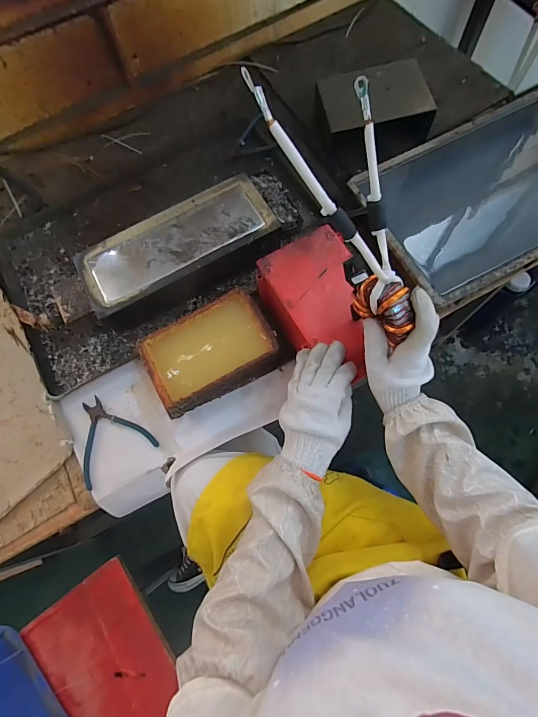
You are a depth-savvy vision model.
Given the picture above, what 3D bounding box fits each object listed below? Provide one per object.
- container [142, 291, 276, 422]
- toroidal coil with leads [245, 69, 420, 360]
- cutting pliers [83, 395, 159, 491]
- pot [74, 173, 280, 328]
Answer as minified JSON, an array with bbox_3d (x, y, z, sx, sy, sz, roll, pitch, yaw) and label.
[{"bbox_3d":[-0.097,-0.011,0.592,0.206,0.056,0.138,-26,71,-5],"label":"container"},{"bbox_3d":[0.090,-0.153,0.372,0.101,0.290,0.074,-46,34,-10],"label":"toroidal coil with leads"},{"bbox_3d":[-0.270,0.124,0.596,0.128,0.015,0.131,-33,72,-7],"label":"cutting pliers"},{"bbox_3d":[-0.157,-0.189,0.647,0.339,0.075,0.151,-26,72,-4],"label":"pot"}]

